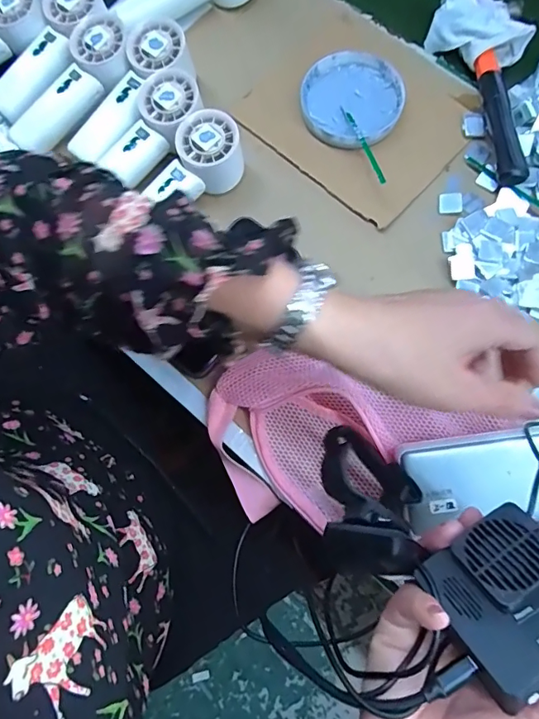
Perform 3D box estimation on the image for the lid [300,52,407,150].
[{"bbox_3d":[0.084,-0.261,0.470,0.099,0.022,0.101,0,77,1],"label":"lid"}]

